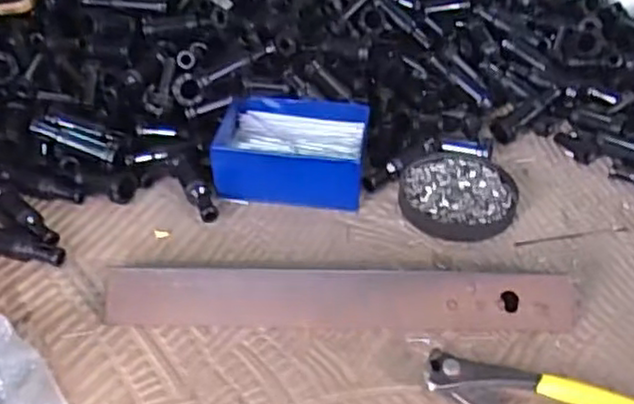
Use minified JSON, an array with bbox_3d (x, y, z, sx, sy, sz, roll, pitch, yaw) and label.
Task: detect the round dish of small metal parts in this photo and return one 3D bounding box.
[{"bbox_3d":[0.105,-0.006,0.518,0.084,0.012,0.083,0,41,0],"label":"round dish of small metal parts"}]

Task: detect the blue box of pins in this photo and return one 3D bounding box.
[{"bbox_3d":[-0.018,-0.041,0.536,0.110,0.046,0.080,6,41,7],"label":"blue box of pins"}]

